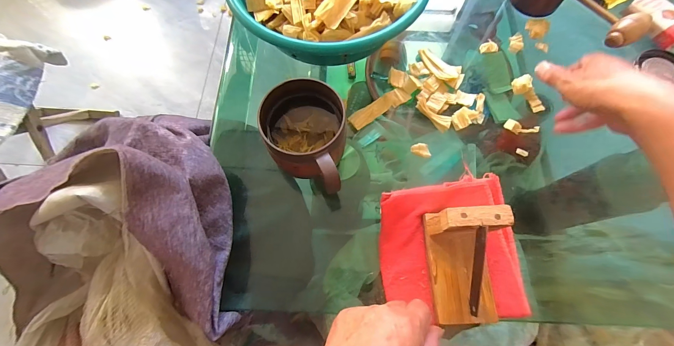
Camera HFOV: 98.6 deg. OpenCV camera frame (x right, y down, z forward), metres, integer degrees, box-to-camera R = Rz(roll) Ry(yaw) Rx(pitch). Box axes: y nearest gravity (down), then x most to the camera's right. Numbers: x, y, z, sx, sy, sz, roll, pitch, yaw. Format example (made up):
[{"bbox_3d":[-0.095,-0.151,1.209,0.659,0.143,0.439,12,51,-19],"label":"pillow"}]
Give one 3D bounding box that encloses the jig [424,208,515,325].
[{"bbox_3d":[0.130,0.090,0.280,0.062,0.067,0.106,-4,71,-1],"label":"jig"}]

